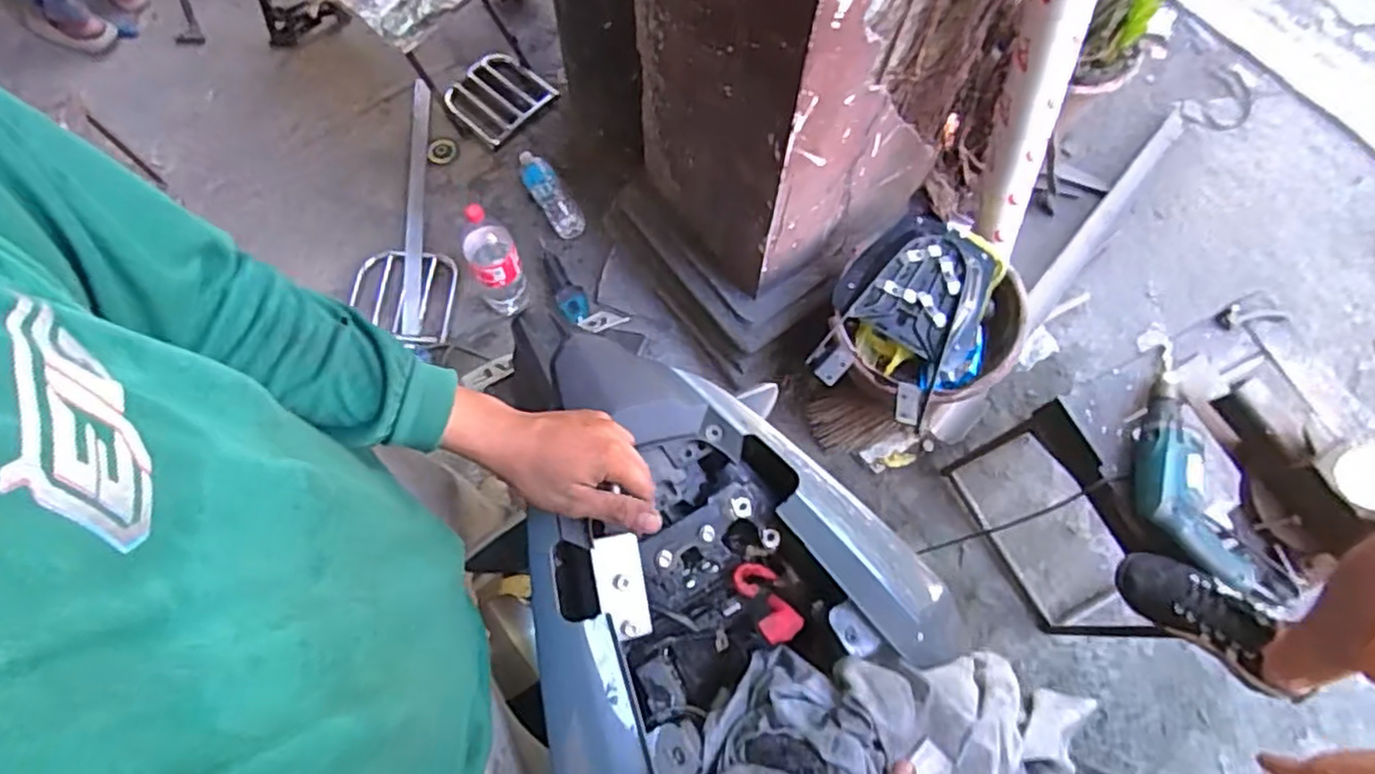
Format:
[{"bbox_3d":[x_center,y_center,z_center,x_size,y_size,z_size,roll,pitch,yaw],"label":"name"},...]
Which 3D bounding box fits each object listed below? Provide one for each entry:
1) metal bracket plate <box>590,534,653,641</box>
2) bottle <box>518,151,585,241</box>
[{"bbox_3d":[-0.056,0.170,0.588,0.043,0.007,0.086,-6,84,-30],"label":"metal bracket plate"},{"bbox_3d":[-0.345,-0.489,1.746,0.083,0.064,0.267,-32,72,-14],"label":"bottle"}]

